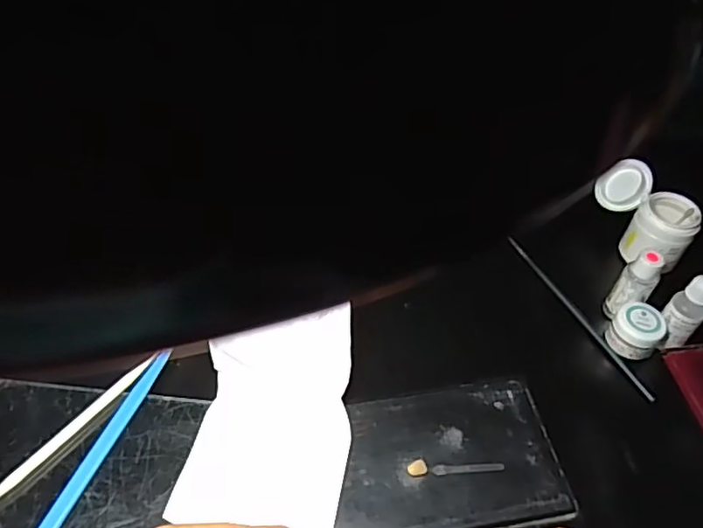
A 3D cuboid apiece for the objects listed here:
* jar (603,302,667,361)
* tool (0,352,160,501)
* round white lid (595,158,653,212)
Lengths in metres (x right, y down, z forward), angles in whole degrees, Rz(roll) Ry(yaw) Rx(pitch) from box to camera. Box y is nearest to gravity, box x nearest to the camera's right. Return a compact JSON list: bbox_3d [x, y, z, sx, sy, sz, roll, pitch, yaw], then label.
[{"bbox_3d":[0.198,0.045,0.406,0.032,0.024,0.031,2,50,-3],"label":"jar"},{"bbox_3d":[-0.167,0.100,0.347,0.007,0.005,0.132,30,54,20],"label":"tool"},{"bbox_3d":[0.220,-0.064,0.474,0.045,0.004,0.043,-29,49,41],"label":"round white lid"}]

